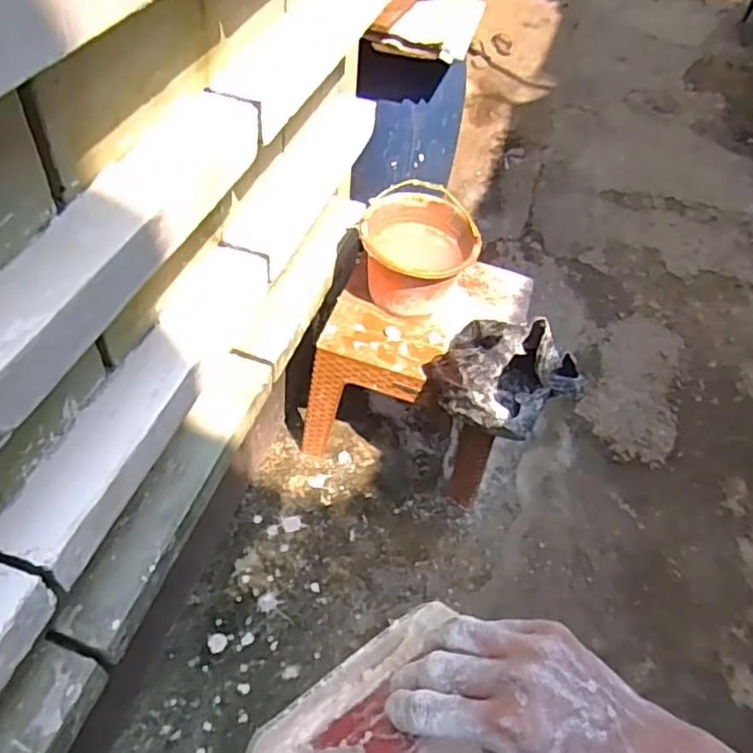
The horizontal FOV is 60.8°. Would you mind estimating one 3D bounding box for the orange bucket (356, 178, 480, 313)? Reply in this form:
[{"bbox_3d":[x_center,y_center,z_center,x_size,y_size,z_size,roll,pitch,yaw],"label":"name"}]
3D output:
[{"bbox_3d":[0.099,-0.275,1.506,0.255,0.218,0.275,3,49,-3],"label":"orange bucket"}]

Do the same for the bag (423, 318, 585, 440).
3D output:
[{"bbox_3d":[0.245,-0.026,1.363,0.216,0.183,0.294,-26,57,-25],"label":"bag"}]

